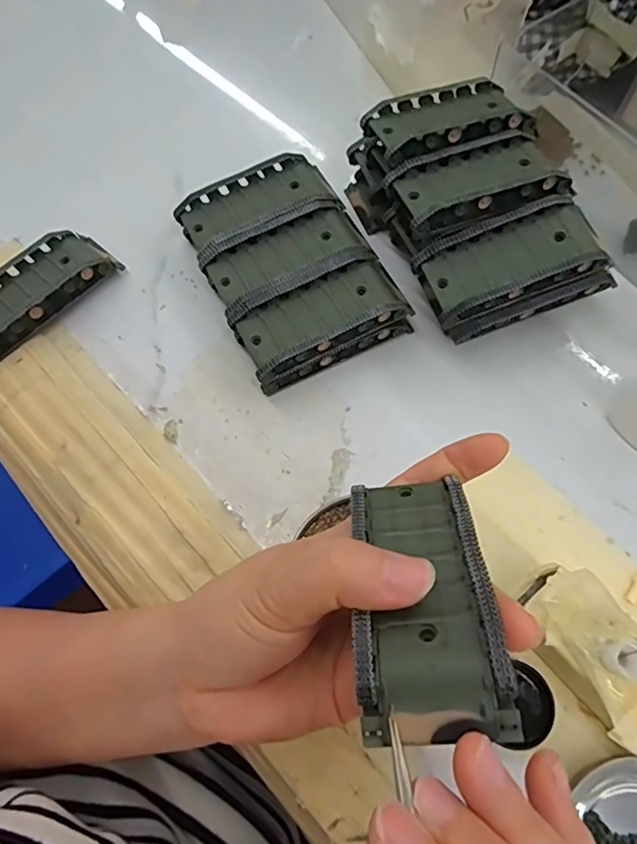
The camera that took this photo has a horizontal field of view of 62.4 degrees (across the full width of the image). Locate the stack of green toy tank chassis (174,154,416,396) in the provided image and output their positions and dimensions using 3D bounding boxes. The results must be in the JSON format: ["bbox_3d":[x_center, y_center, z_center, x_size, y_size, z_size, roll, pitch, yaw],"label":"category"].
[{"bbox_3d":[-0.017,-0.094,0.318,0.096,0.037,0.130,-25,70,-9],"label":"stack of green toy tank chassis"}]

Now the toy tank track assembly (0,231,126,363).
[{"bbox_3d":[-0.174,-0.081,0.325,0.044,0.022,0.096,40,73,15],"label":"toy tank track assembly"}]

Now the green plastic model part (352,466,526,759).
[{"bbox_3d":[0.034,0.053,0.176,0.043,0.023,0.093,1,34,3],"label":"green plastic model part"}]

